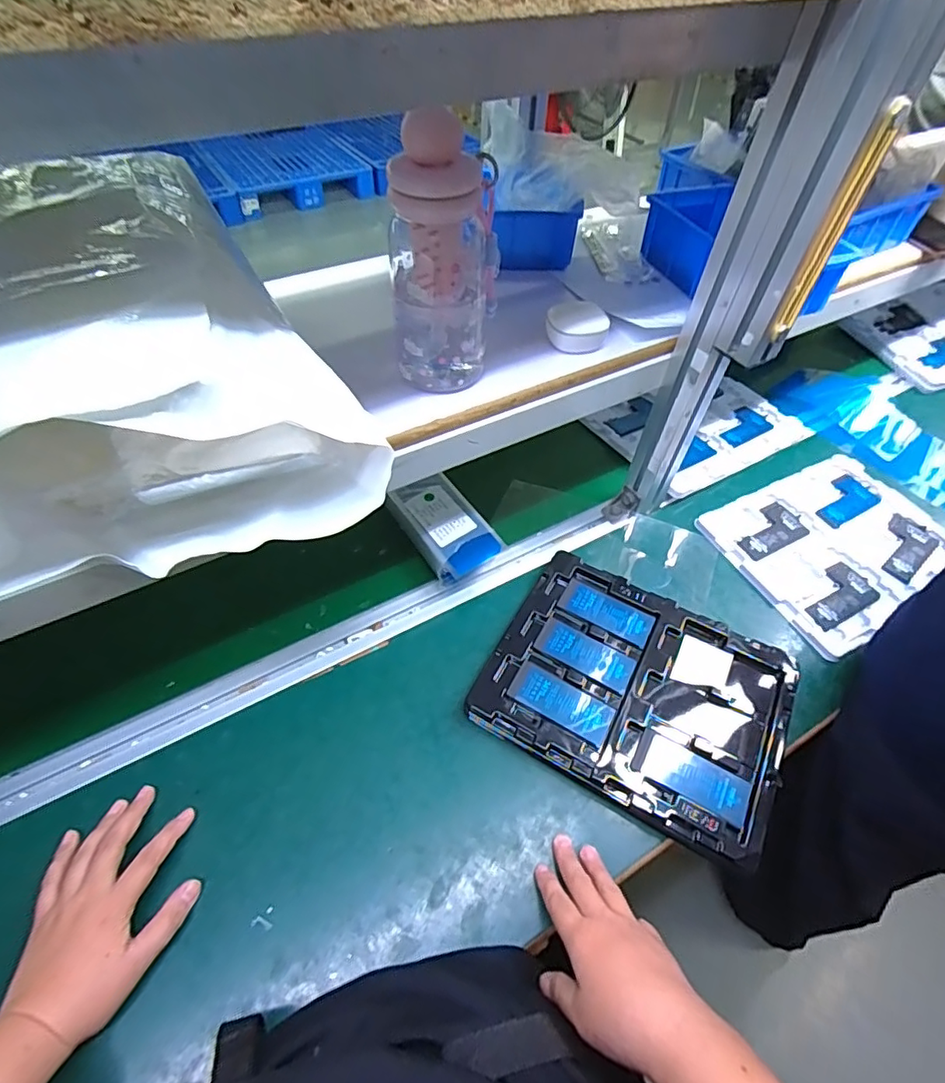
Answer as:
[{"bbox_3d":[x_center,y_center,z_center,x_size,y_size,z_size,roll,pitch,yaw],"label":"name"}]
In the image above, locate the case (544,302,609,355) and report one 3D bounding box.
[{"bbox_3d":[0.100,-0.207,0.517,0.057,0.025,0.050,8,53,3],"label":"case"}]

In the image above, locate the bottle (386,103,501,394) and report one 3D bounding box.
[{"bbox_3d":[-0.022,-0.217,0.419,0.080,0.182,0.068,4,52,1],"label":"bottle"}]

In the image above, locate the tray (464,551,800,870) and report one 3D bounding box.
[{"bbox_3d":[0.166,0.148,0.543,0.278,0.021,0.223,25,56,16],"label":"tray"}]

